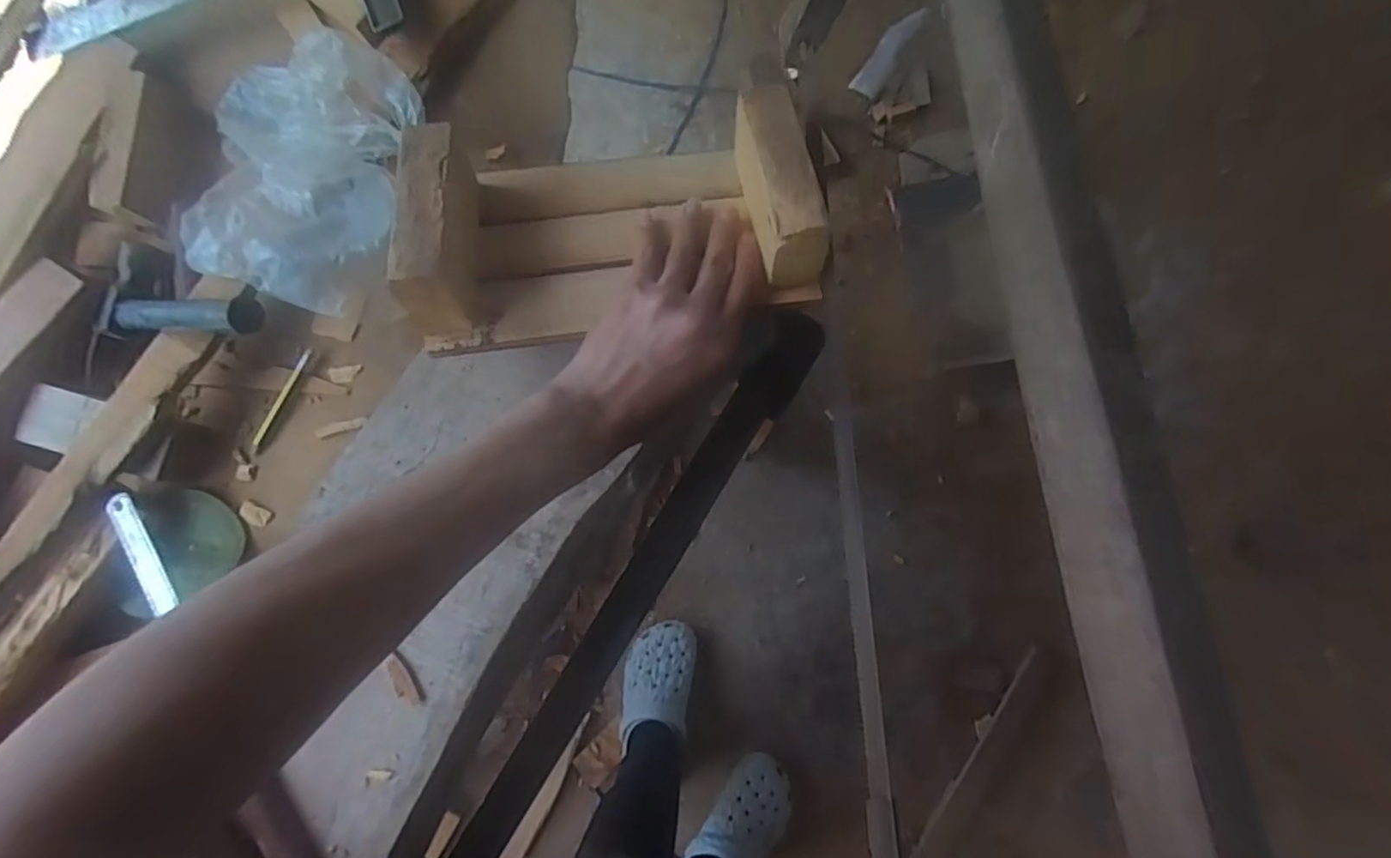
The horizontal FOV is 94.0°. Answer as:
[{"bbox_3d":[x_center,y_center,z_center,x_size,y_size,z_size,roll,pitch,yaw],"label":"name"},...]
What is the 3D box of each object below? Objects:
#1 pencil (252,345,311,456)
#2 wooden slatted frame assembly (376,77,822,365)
[{"bbox_3d":[-0.327,-0.023,0.512,0.008,0.009,0.090,29,88,5],"label":"pencil"},{"bbox_3d":[-0.054,-0.136,0.420,0.250,0.079,0.159,-6,65,0],"label":"wooden slatted frame assembly"}]

